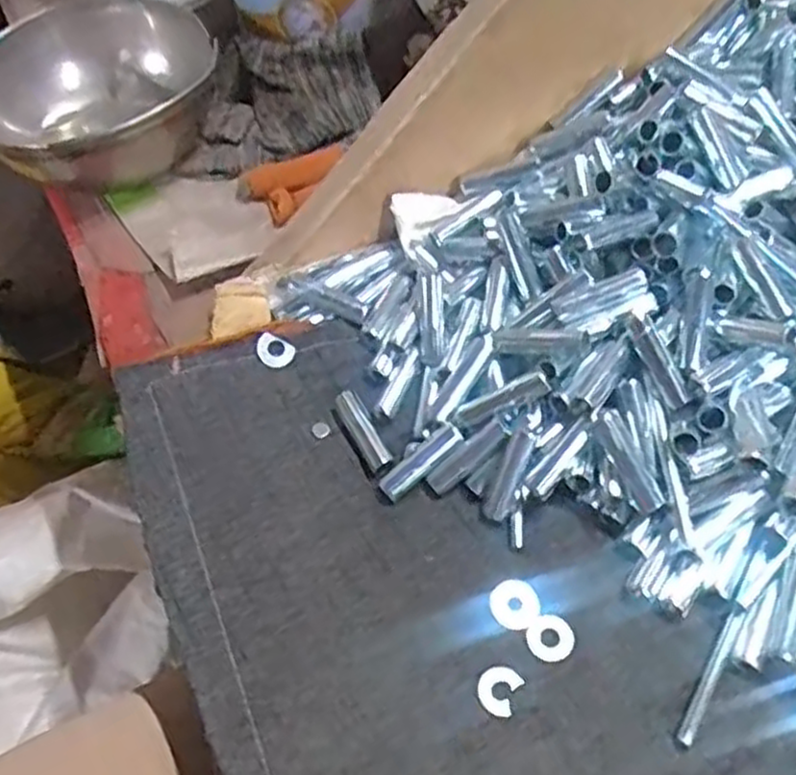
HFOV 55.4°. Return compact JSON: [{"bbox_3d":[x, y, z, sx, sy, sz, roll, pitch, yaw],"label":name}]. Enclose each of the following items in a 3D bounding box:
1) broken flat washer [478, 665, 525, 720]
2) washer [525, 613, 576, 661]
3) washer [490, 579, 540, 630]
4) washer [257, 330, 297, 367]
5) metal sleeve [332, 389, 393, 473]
[{"bbox_3d":[0.039,0.119,0.297,0.015,0.004,0.018,20,62,14],"label":"broken flat washer"},{"bbox_3d":[0.062,0.101,0.309,0.019,0.004,0.018,-1,57,1],"label":"washer"},{"bbox_3d":[0.049,0.091,0.318,0.020,0.004,0.020,-1,57,1],"label":"washer"},{"bbox_3d":[-0.062,-0.018,0.379,0.020,0.004,0.015,32,78,-25],"label":"washer"},{"bbox_3d":[-0.018,0.021,0.366,0.011,0.008,0.041,-28,74,-14],"label":"metal sleeve"}]

